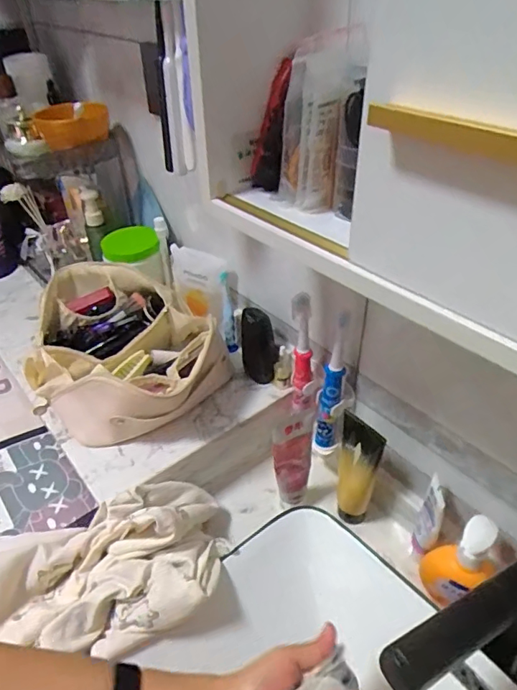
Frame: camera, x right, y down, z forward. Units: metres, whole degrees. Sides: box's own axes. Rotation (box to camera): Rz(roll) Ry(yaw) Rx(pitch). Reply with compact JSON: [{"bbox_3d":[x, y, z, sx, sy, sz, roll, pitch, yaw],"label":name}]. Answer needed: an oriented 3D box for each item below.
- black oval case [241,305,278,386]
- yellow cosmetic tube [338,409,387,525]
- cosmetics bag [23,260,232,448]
[{"bbox_3d":[0.002,0.003,0.668,0.045,0.108,0.032,-6,39,-6],"label":"black oval case"},{"bbox_3d":[0.115,0.155,0.592,0.047,0.164,0.032,21,43,25],"label":"yellow cosmetic tube"},{"bbox_3d":[-0.194,0.008,0.678,0.297,0.113,0.223,24,45,28],"label":"cosmetics bag"}]

